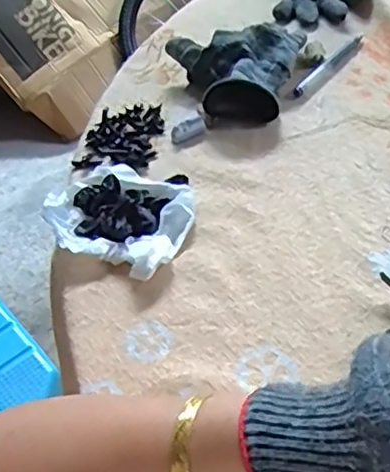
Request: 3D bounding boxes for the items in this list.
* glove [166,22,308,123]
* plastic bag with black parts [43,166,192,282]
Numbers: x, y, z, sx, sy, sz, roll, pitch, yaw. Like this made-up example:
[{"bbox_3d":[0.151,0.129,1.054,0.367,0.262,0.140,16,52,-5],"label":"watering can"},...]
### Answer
[{"bbox_3d":[0.038,-0.147,0.567,0.126,0.040,0.107,-2,44,5],"label":"glove"},{"bbox_3d":[-0.053,-0.022,0.462,0.110,0.027,0.098,18,49,23],"label":"plastic bag with black parts"}]

